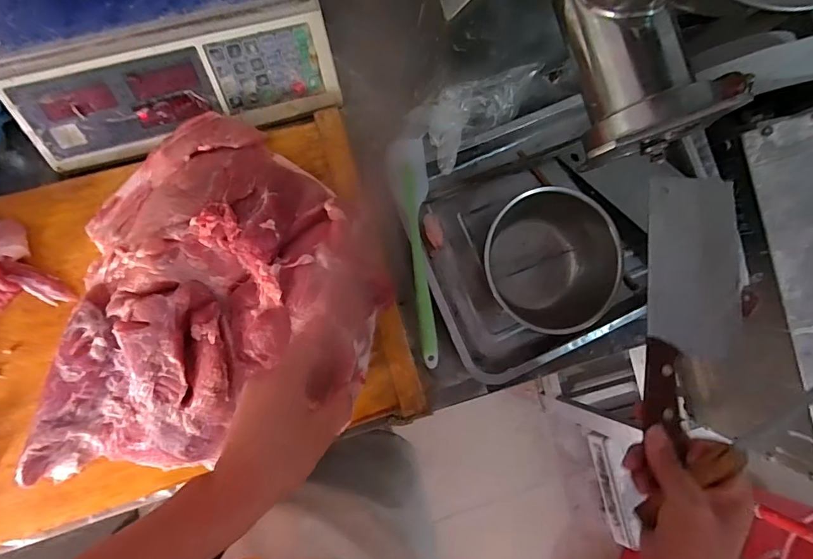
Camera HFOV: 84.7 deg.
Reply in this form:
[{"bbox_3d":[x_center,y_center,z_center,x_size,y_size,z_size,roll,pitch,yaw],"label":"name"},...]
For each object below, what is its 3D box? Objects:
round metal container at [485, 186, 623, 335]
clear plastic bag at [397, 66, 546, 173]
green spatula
[{"bbox_3d":[0.178,-0.021,0.555,0.149,0.079,0.169,0,88,-6],"label":"round metal container"},{"bbox_3d":[0.077,-0.201,0.523,0.157,0.048,0.078,-42,93,-6],"label":"clear plastic bag"},{"bbox_3d":[0.018,-0.029,0.506,0.040,0.023,0.254,-9,89,-7],"label":"green spatula"}]

